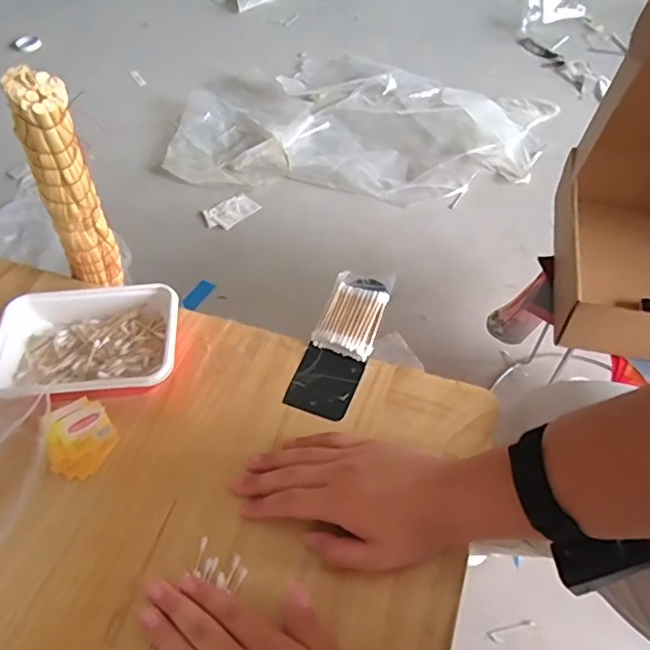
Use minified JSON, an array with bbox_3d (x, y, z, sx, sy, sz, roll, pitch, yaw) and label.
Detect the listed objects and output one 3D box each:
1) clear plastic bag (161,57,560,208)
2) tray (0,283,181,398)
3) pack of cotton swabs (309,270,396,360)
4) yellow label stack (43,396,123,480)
[{"bbox_3d":[0.097,-0.573,1.587,1.001,0.127,0.589,7,54,8],"label":"clear plastic bag"},{"bbox_3d":[-0.231,0.019,0.553,0.178,0.039,0.124,-3,54,1],"label":"tray"},{"bbox_3d":[0.030,-0.013,0.581,0.062,0.018,0.096,17,56,15],"label":"pack of cotton swabs"},{"bbox_3d":[-0.220,0.102,0.508,0.060,0.031,0.058,-35,59,-21],"label":"yellow label stack"}]

